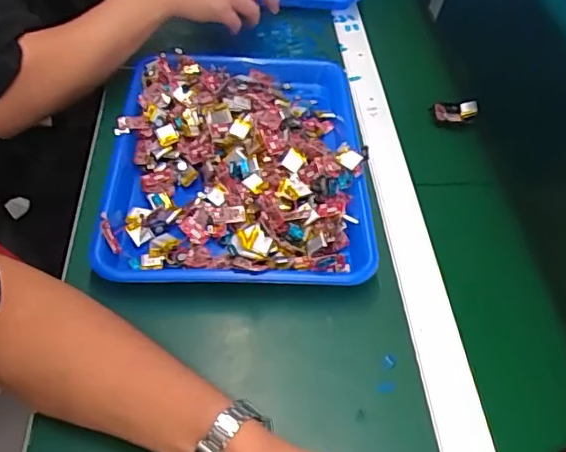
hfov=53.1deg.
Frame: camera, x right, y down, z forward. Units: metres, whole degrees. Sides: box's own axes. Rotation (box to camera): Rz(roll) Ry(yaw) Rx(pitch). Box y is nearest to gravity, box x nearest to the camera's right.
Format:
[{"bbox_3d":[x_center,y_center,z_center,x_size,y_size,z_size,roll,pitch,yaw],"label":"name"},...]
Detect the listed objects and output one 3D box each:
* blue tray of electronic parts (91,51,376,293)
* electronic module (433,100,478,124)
[{"bbox_3d":[-0.044,-0.071,0.588,0.258,0.060,0.326,2,49,-4],"label":"blue tray of electronic parts"},{"bbox_3d":[0.210,-0.139,0.687,0.057,0.019,0.026,0,49,-6],"label":"electronic module"}]

